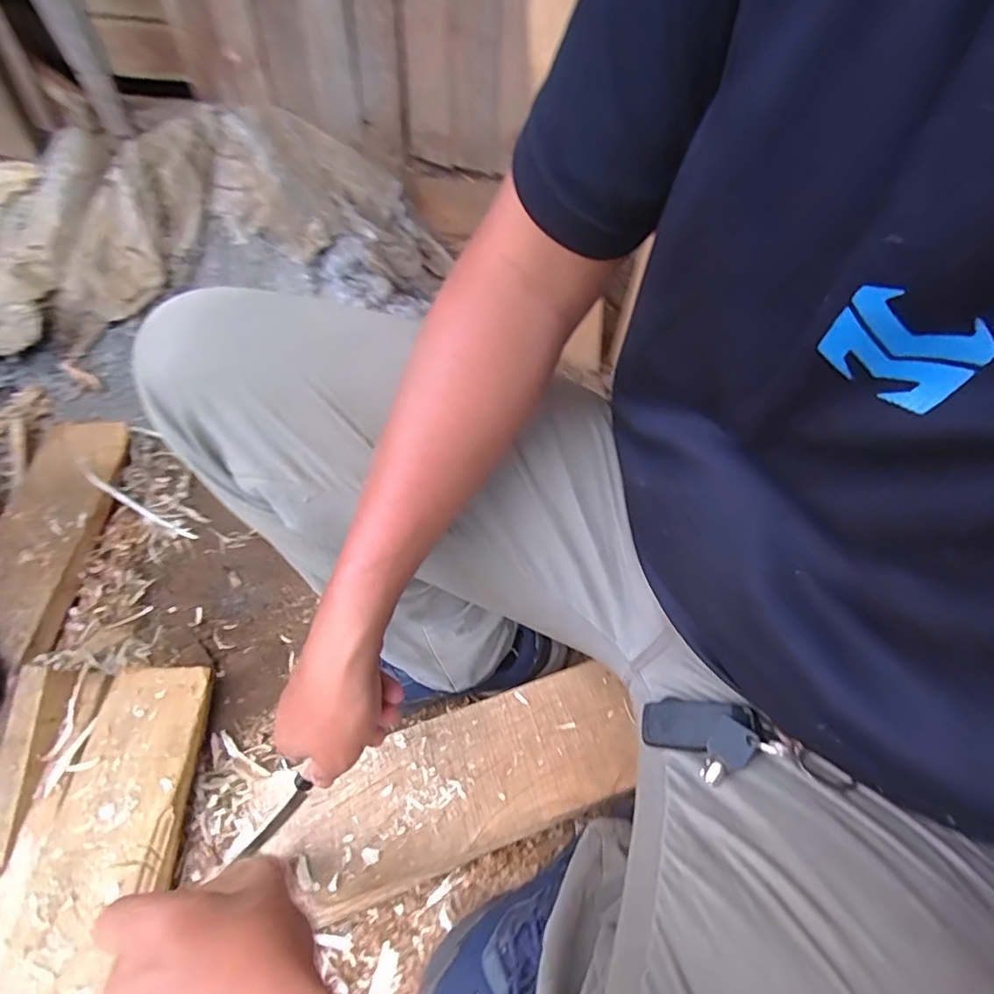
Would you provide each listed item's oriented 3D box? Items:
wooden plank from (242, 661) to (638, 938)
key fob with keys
[{"bbox_3d":[-0.039,0.261,0.520,0.355,0.024,0.122,-15,56,-13],"label":"wooden plank"},{"bbox_3d":[0.135,0.144,0.327,0.110,0.025,0.044,0,47,36],"label":"key fob with keys"}]

